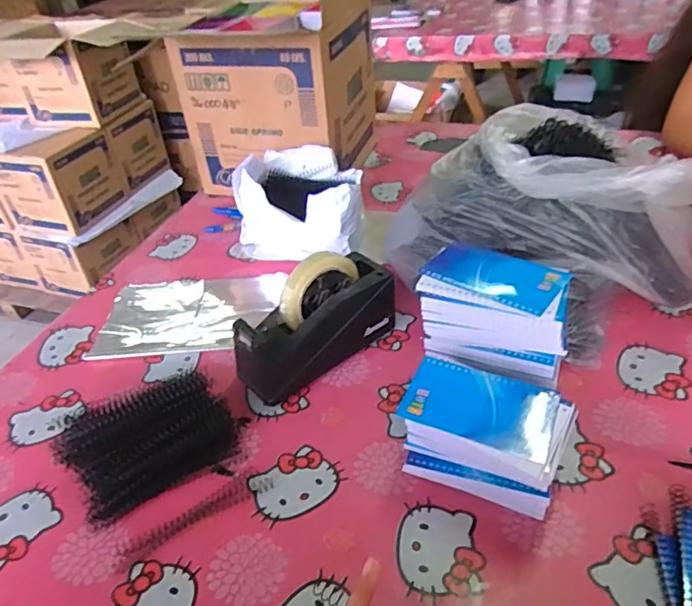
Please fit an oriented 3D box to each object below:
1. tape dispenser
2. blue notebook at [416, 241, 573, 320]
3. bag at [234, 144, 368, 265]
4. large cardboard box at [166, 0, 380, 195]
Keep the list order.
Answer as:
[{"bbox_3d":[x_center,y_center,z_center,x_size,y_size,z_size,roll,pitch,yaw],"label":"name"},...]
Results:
[{"bbox_3d":[-0.035,0.021,0.631,0.208,0.124,0.070,-28,43,-26],"label":"tape dispenser"},{"bbox_3d":[0.147,-0.024,0.528,0.131,0.012,0.081,17,43,26],"label":"blue notebook"},{"bbox_3d":[-0.066,-0.161,0.860,0.201,0.130,0.161,17,43,26],"label":"bag"},{"bbox_3d":[-0.119,-0.432,0.992,0.297,0.396,0.295,7,40,16],"label":"large cardboard box"}]

